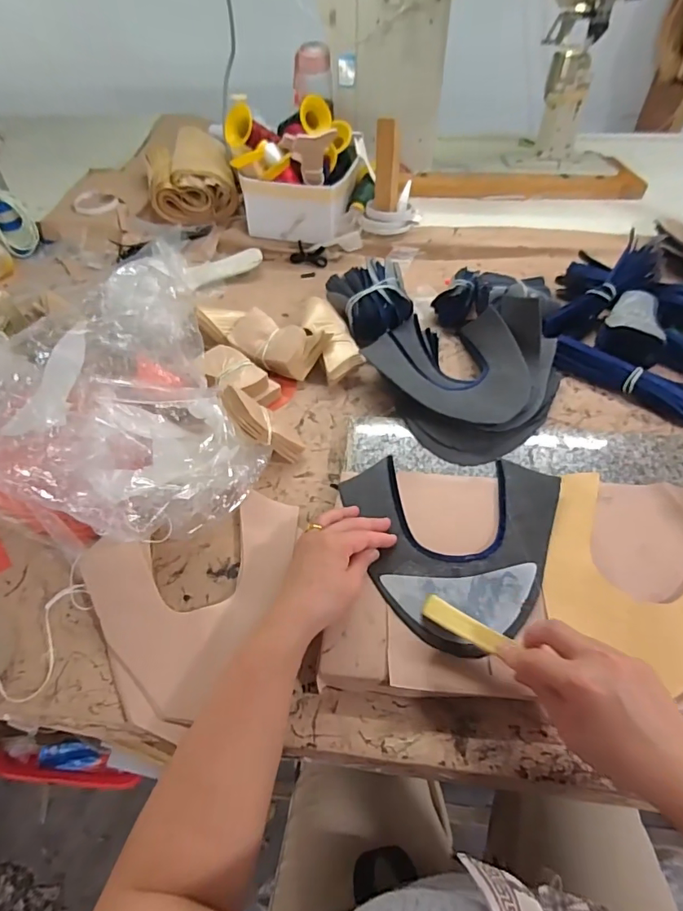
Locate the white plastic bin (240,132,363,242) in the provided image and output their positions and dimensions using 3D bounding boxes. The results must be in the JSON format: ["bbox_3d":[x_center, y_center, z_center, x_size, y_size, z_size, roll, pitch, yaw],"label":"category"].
[{"bbox_3d":[-0.065,-0.464,0.853,0.166,0.098,0.172,14,56,12],"label":"white plastic bin"}]

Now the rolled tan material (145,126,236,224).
[{"bbox_3d":[-0.288,-0.542,0.914,0.150,0.088,0.244,-13,55,-7],"label":"rolled tan material"}]

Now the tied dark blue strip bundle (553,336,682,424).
[{"bbox_3d":[0.384,-0.098,0.618,0.212,0.028,0.050,28,60,20],"label":"tied dark blue strip bundle"}]

